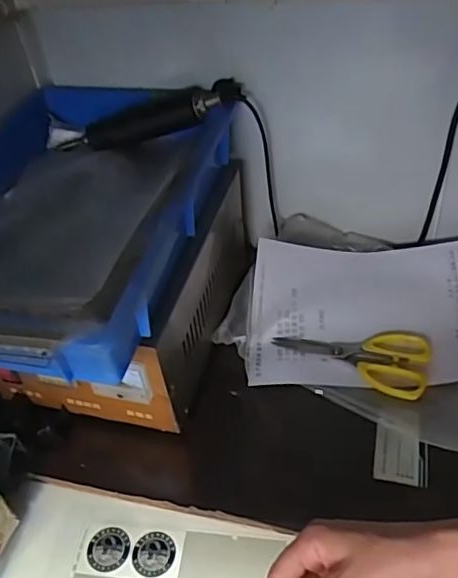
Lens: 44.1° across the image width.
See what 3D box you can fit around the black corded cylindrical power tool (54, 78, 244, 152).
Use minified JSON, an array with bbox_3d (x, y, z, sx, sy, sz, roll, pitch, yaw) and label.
[{"bbox_3d":[-0.102,-0.204,0.679,0.242,0.042,0.033,-13,41,18],"label":"black corded cylindrical power tool"}]

